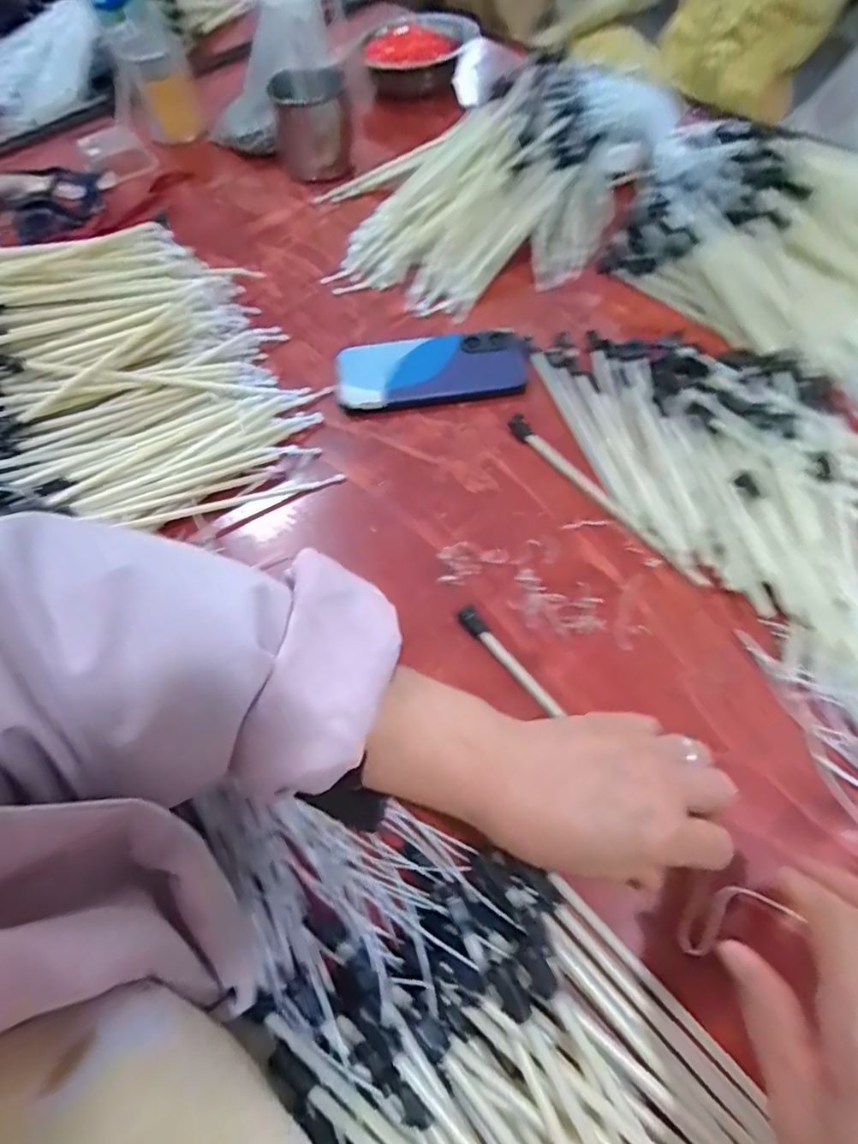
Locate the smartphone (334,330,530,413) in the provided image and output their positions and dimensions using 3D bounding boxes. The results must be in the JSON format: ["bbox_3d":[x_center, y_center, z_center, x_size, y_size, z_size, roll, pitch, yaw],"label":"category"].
[{"bbox_3d":[0.002,-0.182,0.506,0.168,0.014,0.081,-4,58,0],"label":"smartphone"}]

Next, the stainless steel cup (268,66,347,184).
[{"bbox_3d":[-0.143,-0.555,0.694,0.089,0.089,0.079,-9,60,-1],"label":"stainless steel cup"}]

